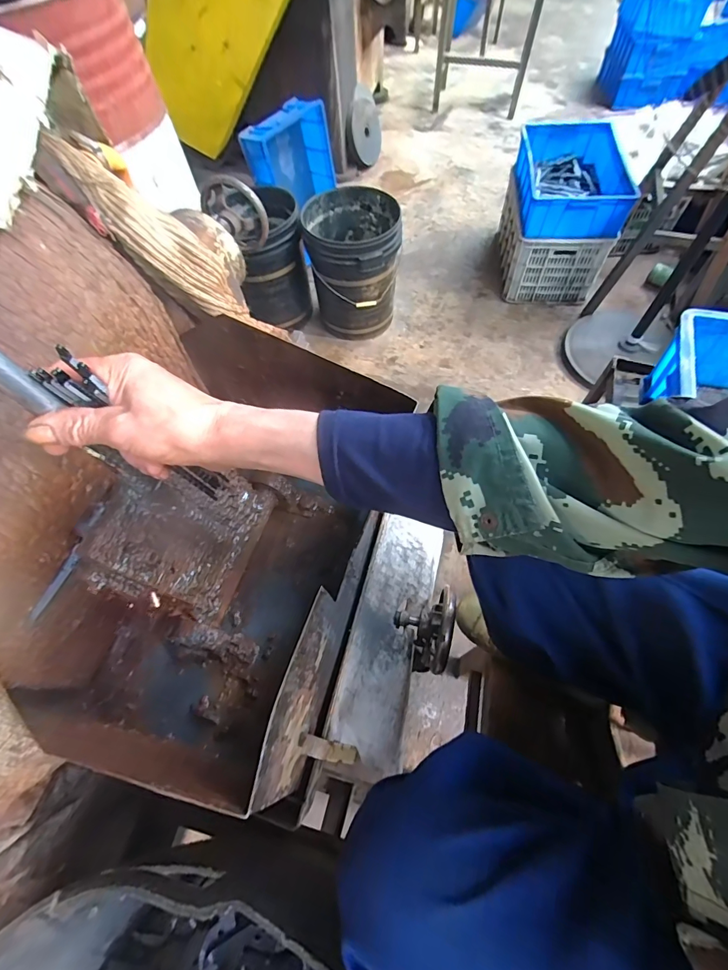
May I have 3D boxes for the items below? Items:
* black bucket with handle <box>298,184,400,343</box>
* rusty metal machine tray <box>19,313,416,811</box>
[{"bbox_3d":[-0.038,-0.845,1.603,0.330,0.430,0.369,-4,62,0],"label":"black bucket with handle"},{"bbox_3d":[-0.138,0.071,0.443,0.282,0.206,0.412,17,64,12],"label":"rusty metal machine tray"}]

